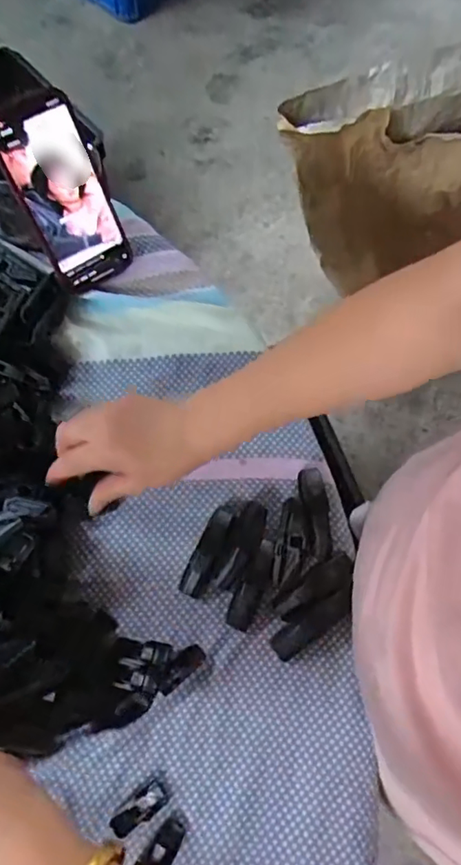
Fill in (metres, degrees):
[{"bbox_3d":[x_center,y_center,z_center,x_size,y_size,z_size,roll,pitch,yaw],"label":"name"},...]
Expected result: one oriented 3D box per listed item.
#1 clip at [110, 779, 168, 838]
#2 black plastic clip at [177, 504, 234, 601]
[{"bbox_3d":[-0.064,0.262,0.384,0.040,0.005,0.019,-41,76,-15],"label":"clip"},{"bbox_3d":[-0.018,0.093,0.443,0.021,0.023,0.075,21,71,6],"label":"black plastic clip"}]

